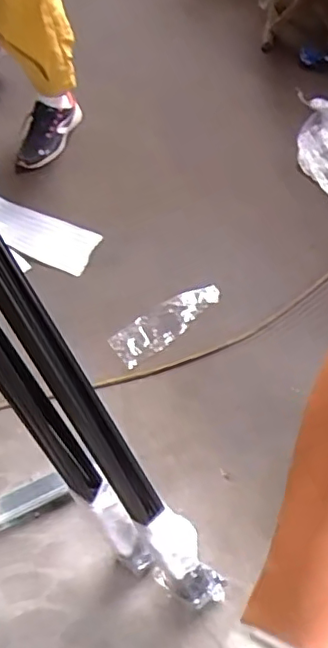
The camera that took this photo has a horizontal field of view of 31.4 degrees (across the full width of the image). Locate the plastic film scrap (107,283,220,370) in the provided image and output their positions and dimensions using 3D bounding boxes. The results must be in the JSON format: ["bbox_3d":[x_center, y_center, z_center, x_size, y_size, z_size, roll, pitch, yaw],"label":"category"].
[{"bbox_3d":[0.012,-0.005,1.295,0.268,0.019,0.091,-32,67,-17],"label":"plastic film scrap"}]

